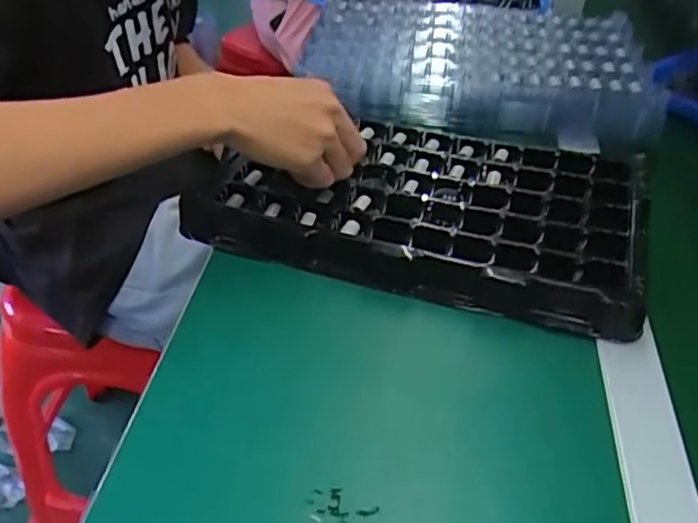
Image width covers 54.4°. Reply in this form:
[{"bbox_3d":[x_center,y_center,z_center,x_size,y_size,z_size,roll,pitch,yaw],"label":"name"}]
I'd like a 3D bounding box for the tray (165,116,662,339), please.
[{"bbox_3d":[0.064,-0.051,0.584,0.354,0.038,0.205,11,40,13],"label":"tray"}]

